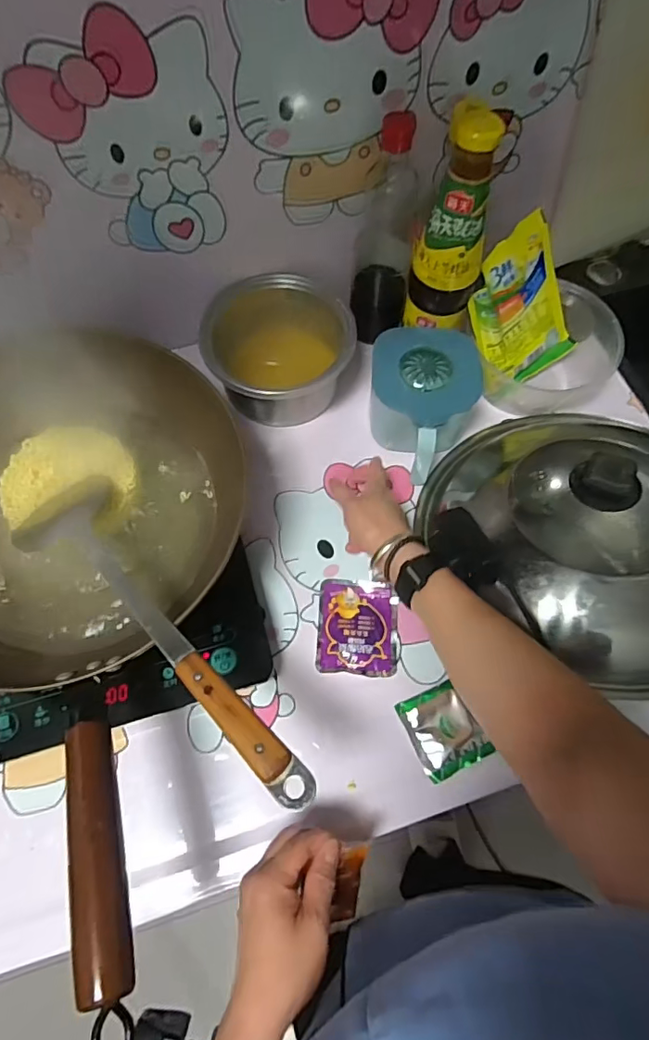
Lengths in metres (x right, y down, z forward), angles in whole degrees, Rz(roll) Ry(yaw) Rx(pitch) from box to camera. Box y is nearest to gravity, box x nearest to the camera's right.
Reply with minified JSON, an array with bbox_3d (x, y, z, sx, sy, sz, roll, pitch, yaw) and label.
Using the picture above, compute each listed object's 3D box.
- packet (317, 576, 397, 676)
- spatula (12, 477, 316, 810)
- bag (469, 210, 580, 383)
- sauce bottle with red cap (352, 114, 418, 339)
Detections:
[{"bbox_3d":[0.033,0.104,0.518,0.077,0.008,0.090,3,67,1],"label":"packet"},{"bbox_3d":[-0.133,0.073,0.403,0.086,0.030,0.349,-42,58,-16],"label":"spatula"},{"bbox_3d":[0.215,-0.230,0.586,0.113,0.158,0.012,-38,34,-5],"label":"bag"},{"bbox_3d":[0.064,-0.287,0.549,0.063,0.216,0.079,4,67,2],"label":"sauce bottle with red cap"}]

